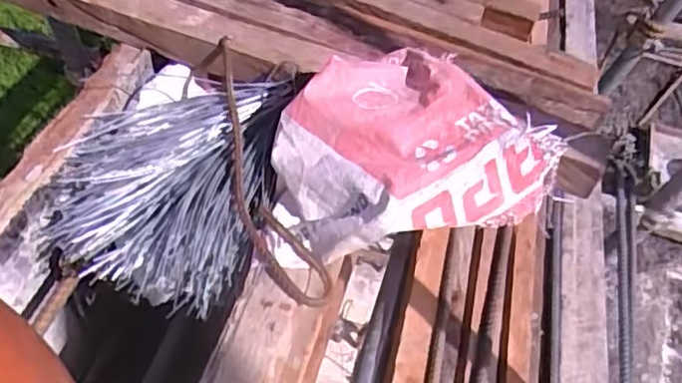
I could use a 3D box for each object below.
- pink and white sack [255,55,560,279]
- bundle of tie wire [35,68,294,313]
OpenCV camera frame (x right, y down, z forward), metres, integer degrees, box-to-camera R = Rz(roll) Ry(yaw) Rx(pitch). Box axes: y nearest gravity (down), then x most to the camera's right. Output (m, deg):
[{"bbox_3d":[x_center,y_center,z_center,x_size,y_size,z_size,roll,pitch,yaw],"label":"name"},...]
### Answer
[{"bbox_3d":[0.056,-0.043,0.625,0.241,0.126,0.201,3,49,-4],"label":"pink and white sack"},{"bbox_3d":[-0.178,-0.020,0.683,0.230,0.087,0.267,17,49,9],"label":"bundle of tie wire"}]

